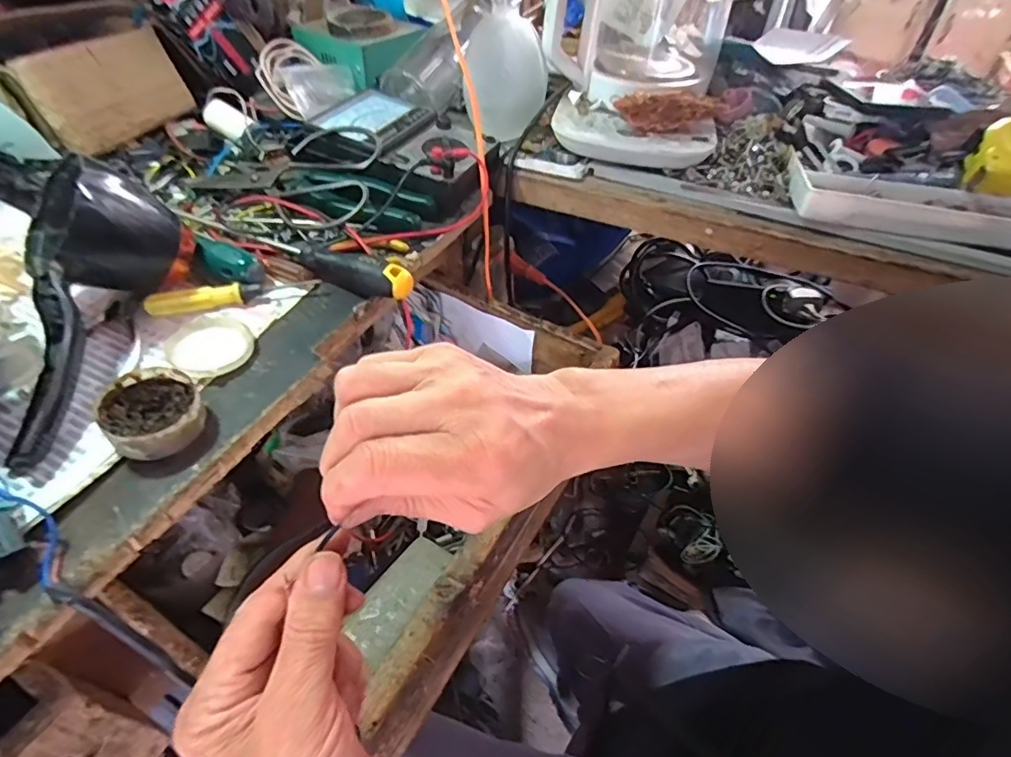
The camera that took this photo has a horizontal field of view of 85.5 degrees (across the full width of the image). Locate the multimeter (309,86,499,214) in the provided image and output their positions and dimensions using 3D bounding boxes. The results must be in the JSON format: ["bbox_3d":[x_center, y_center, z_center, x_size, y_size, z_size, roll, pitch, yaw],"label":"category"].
[{"bbox_3d":[-0.101,-0.235,0.556,0.185,0.052,0.123,29,52,23],"label":"multimeter"}]

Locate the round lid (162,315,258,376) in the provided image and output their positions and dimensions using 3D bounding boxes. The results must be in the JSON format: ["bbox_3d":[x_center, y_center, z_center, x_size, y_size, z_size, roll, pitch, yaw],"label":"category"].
[{"bbox_3d":[-0.211,-0.025,0.391,0.060,0.009,0.053,27,51,21],"label":"round lid"}]

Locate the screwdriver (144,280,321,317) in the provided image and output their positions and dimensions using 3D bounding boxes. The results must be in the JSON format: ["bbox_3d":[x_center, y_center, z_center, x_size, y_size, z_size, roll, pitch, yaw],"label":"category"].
[{"bbox_3d":[-0.210,-0.065,0.423,0.122,0.016,0.016,-13,48,-15],"label":"screwdriver"}]

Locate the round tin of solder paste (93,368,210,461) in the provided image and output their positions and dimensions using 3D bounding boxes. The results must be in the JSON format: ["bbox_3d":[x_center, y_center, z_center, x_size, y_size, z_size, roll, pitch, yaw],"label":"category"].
[{"bbox_3d":[-0.217,0.021,0.339,0.058,0.022,0.053,2,46,-2],"label":"round tin of solder paste"}]

